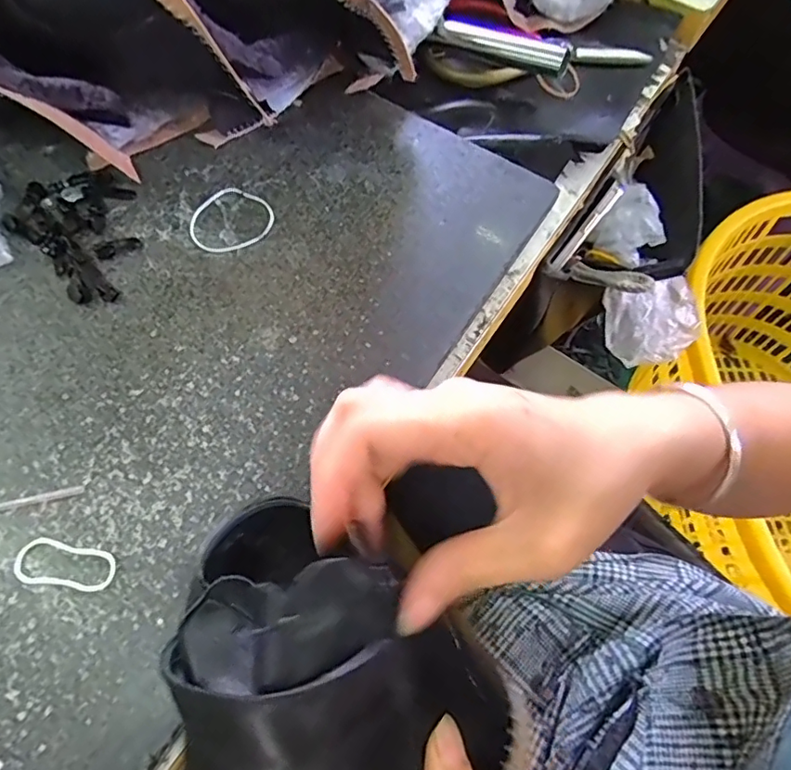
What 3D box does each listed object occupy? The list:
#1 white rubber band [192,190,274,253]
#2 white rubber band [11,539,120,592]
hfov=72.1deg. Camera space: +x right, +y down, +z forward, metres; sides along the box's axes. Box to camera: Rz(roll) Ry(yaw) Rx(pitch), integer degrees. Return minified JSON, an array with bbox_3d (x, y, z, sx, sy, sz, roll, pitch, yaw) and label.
[{"bbox_3d":[-0.111,-0.113,0.367,0.056,0.004,0.051,-23,69,-13],"label":"white rubber band"},{"bbox_3d":[-0.168,0.091,0.275,0.051,0.004,0.022,8,66,1],"label":"white rubber band"}]

